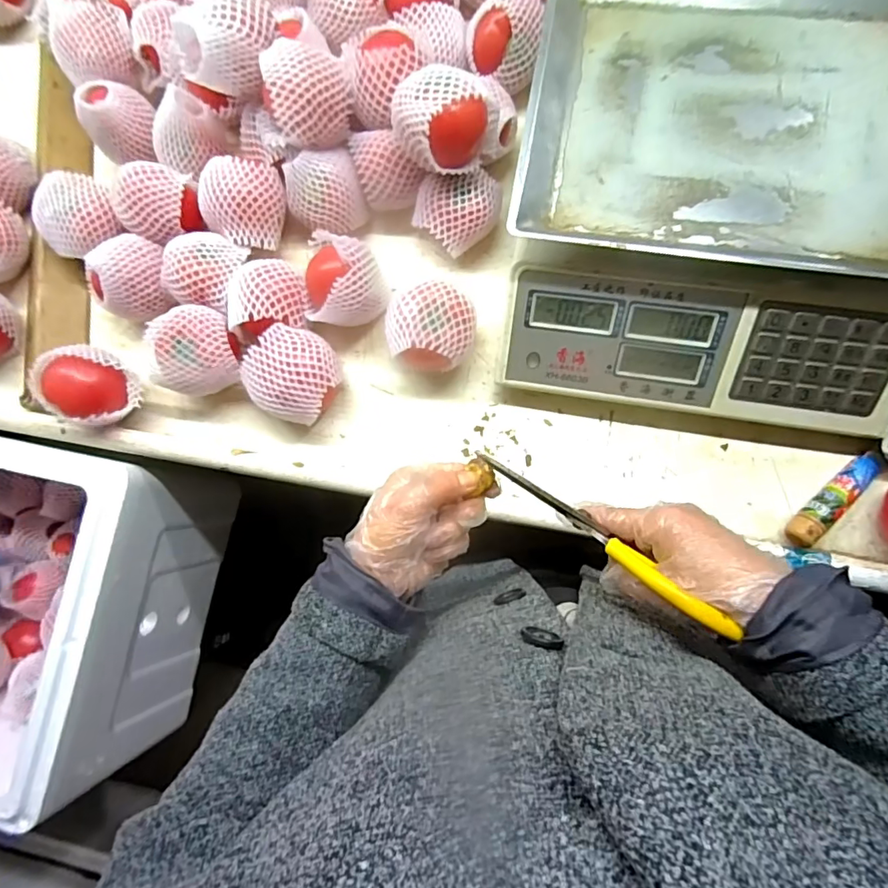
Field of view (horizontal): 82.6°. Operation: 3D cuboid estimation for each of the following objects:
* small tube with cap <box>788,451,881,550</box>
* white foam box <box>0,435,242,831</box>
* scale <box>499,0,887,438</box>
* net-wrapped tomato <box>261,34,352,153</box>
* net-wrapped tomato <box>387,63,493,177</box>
[{"bbox_3d":[0.348,0.049,0.450,0.103,0.019,0.023,-44,81,-1],"label":"small tube with cap"},{"bbox_3d":[-0.590,0.175,0.653,0.512,0.252,0.363,11,84,6],"label":"white foam box"},{"bbox_3d":[0.240,-0.210,0.436,0.351,0.106,0.355,10,84,6],"label":"scale"},{"bbox_3d":[-0.126,-0.329,0.474,0.075,0.064,0.085,-7,83,4],"label":"net-wrapped tomato"},{"bbox_3d":[-0.001,-0.282,0.450,0.084,0.078,0.080,-16,82,3],"label":"net-wrapped tomato"}]

